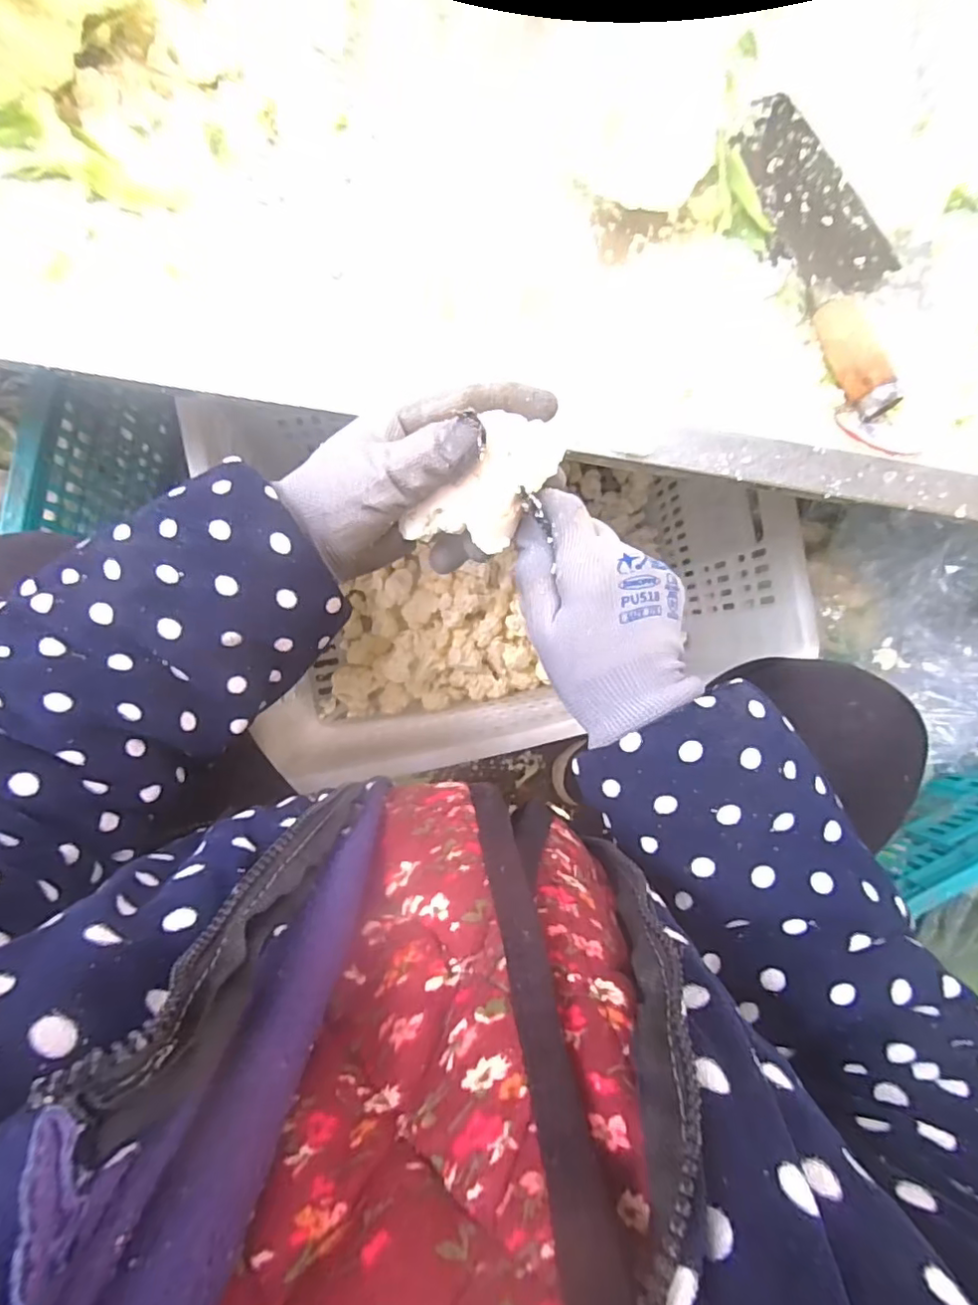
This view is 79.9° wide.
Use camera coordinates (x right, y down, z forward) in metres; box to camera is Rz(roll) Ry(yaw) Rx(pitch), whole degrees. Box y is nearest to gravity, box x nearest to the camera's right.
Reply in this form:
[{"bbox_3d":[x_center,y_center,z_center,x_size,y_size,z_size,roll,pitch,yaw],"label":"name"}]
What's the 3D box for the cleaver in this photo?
[{"bbox_3d":[0.257,-0.300,0.425,0.089,0.038,0.256,-20,92,-7],"label":"cleaver"}]

